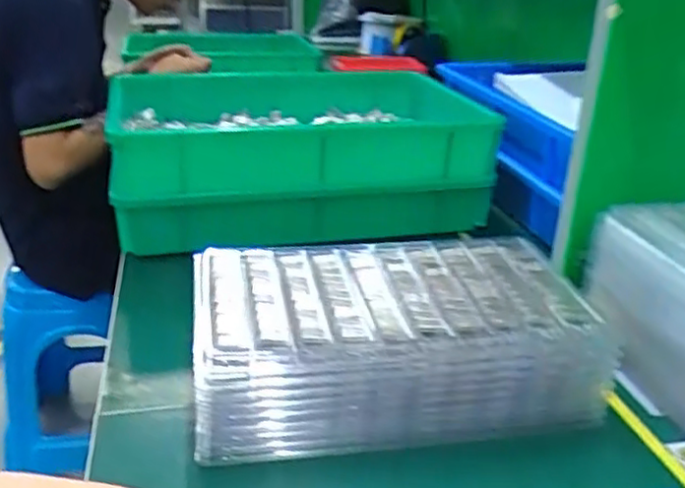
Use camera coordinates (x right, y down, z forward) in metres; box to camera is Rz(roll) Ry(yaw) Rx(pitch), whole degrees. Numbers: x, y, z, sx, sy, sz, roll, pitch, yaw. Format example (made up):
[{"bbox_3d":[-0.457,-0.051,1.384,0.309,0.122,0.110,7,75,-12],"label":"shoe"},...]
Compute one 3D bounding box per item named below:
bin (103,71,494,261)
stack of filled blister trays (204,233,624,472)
[{"bbox_3d":[-0.062,-0.128,0.887,0.443,0.143,0.334,-4,25,-12],"label":"bin"},{"bbox_3d":[0.037,0.077,0.540,0.296,0.084,0.183,-2,25,-9],"label":"stack of filled blister trays"}]

